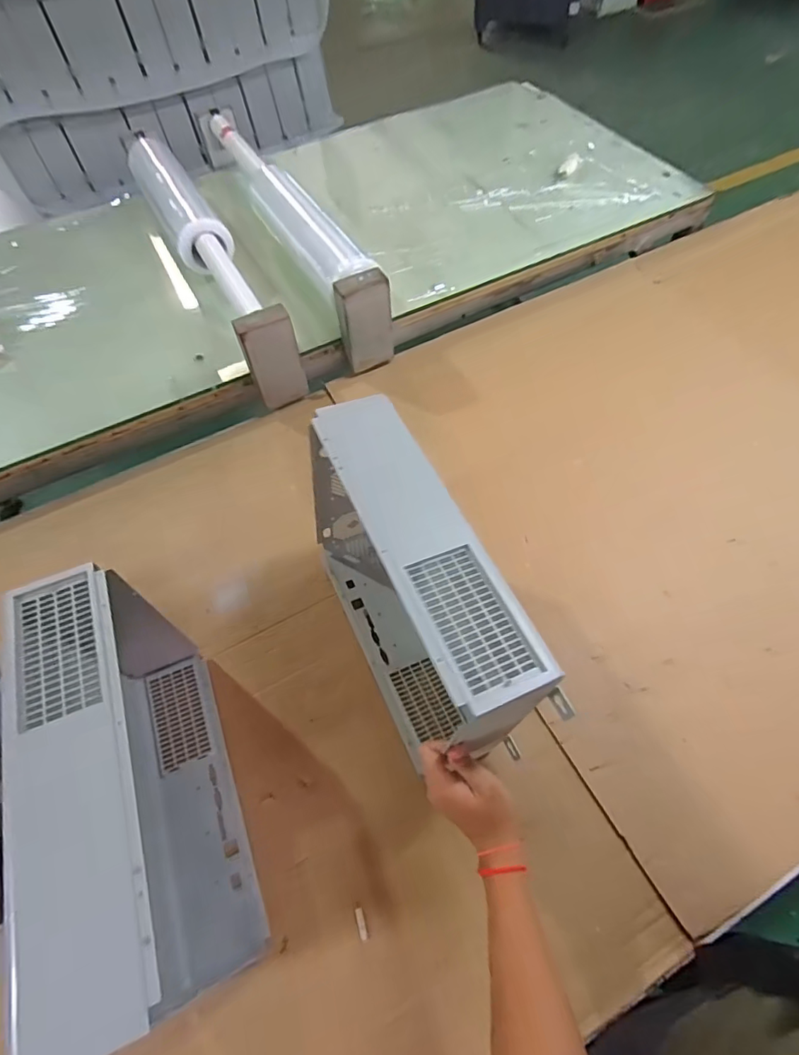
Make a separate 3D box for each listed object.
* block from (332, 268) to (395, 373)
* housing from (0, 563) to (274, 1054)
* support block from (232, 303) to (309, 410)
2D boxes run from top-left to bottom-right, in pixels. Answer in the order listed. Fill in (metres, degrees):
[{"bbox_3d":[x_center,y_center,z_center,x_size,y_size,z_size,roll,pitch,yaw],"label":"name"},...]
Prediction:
[{"bbox_3d":[-0.065,-0.406,1.051,0.107,0.204,0.054,-14,59,-5],"label":"block"},{"bbox_3d":[-0.317,0.272,0.622,0.119,0.317,0.490,-21,60,-10],"label":"housing"},{"bbox_3d":[-0.243,-0.327,1.009,0.099,0.174,0.060,-19,59,-8],"label":"support block"}]

